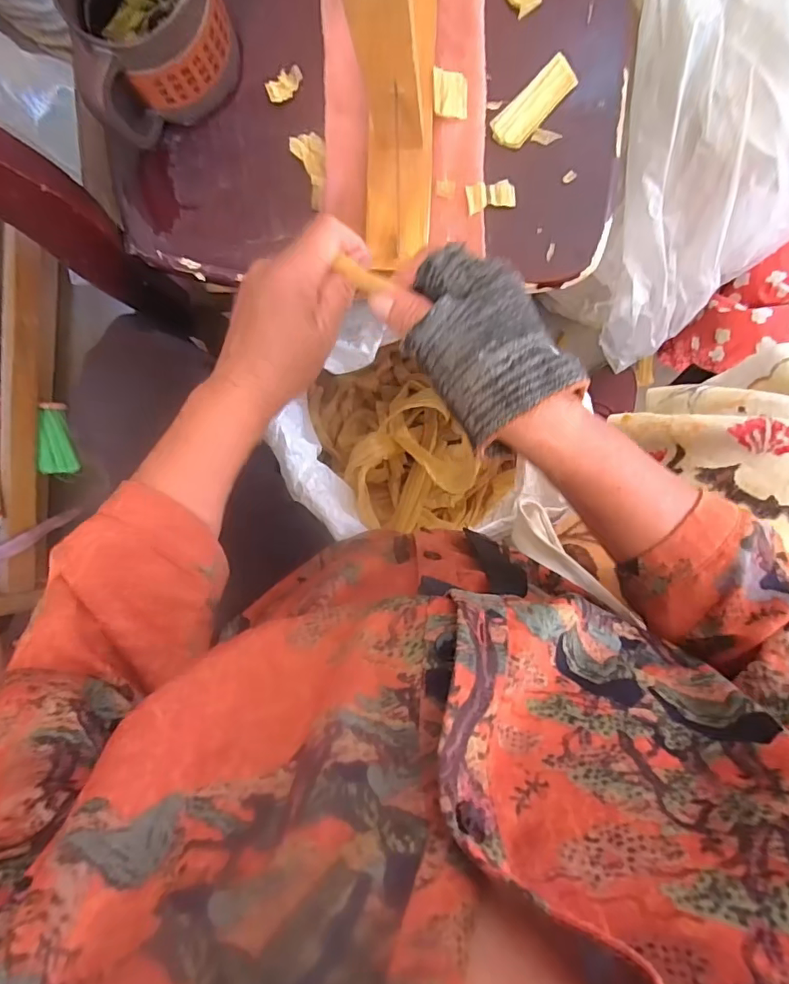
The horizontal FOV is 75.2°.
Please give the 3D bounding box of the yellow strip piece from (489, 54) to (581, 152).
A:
[{"bbox_3d":[0.101,-0.280,0.369,0.067,0.005,0.027,-44,92,4],"label":"yellow strip piece"}]

